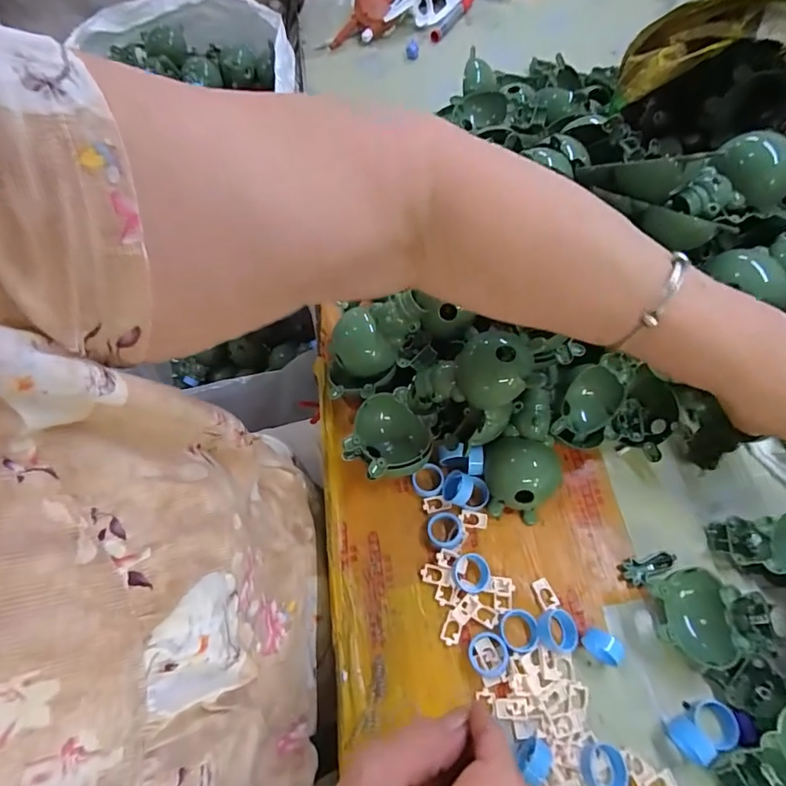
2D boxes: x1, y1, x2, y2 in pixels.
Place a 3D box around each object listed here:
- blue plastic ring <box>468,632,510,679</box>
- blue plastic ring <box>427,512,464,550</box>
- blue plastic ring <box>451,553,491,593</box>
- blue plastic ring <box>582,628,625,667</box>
[{"bbox_3d":[0.065,0.179,0.326,0.026,0.008,0.027,0,61,0],"label":"blue plastic ring"},{"bbox_3d":[0.041,0.106,0.368,0.027,0.010,0.028,0,61,0],"label":"blue plastic ring"},{"bbox_3d":[0.058,0.133,0.351,0.027,0.009,0.027,0,61,0],"label":"blue plastic ring"},{"bbox_3d":[0.142,0.172,0.324,0.024,0.030,0.012,33,66,17],"label":"blue plastic ring"}]

